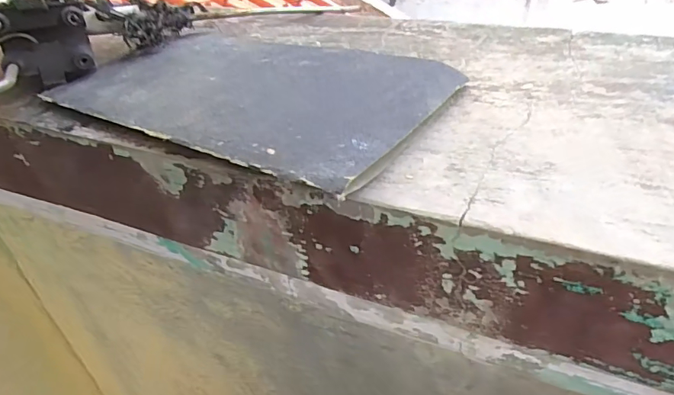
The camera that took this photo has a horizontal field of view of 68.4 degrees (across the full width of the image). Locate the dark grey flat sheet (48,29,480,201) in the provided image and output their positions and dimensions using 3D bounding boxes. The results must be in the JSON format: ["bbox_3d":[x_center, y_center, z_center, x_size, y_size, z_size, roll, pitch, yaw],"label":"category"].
[{"bbox_3d":[-0.050,-0.070,0.303,0.227,0.007,0.143,19,43,31],"label":"dark grey flat sheet"}]

